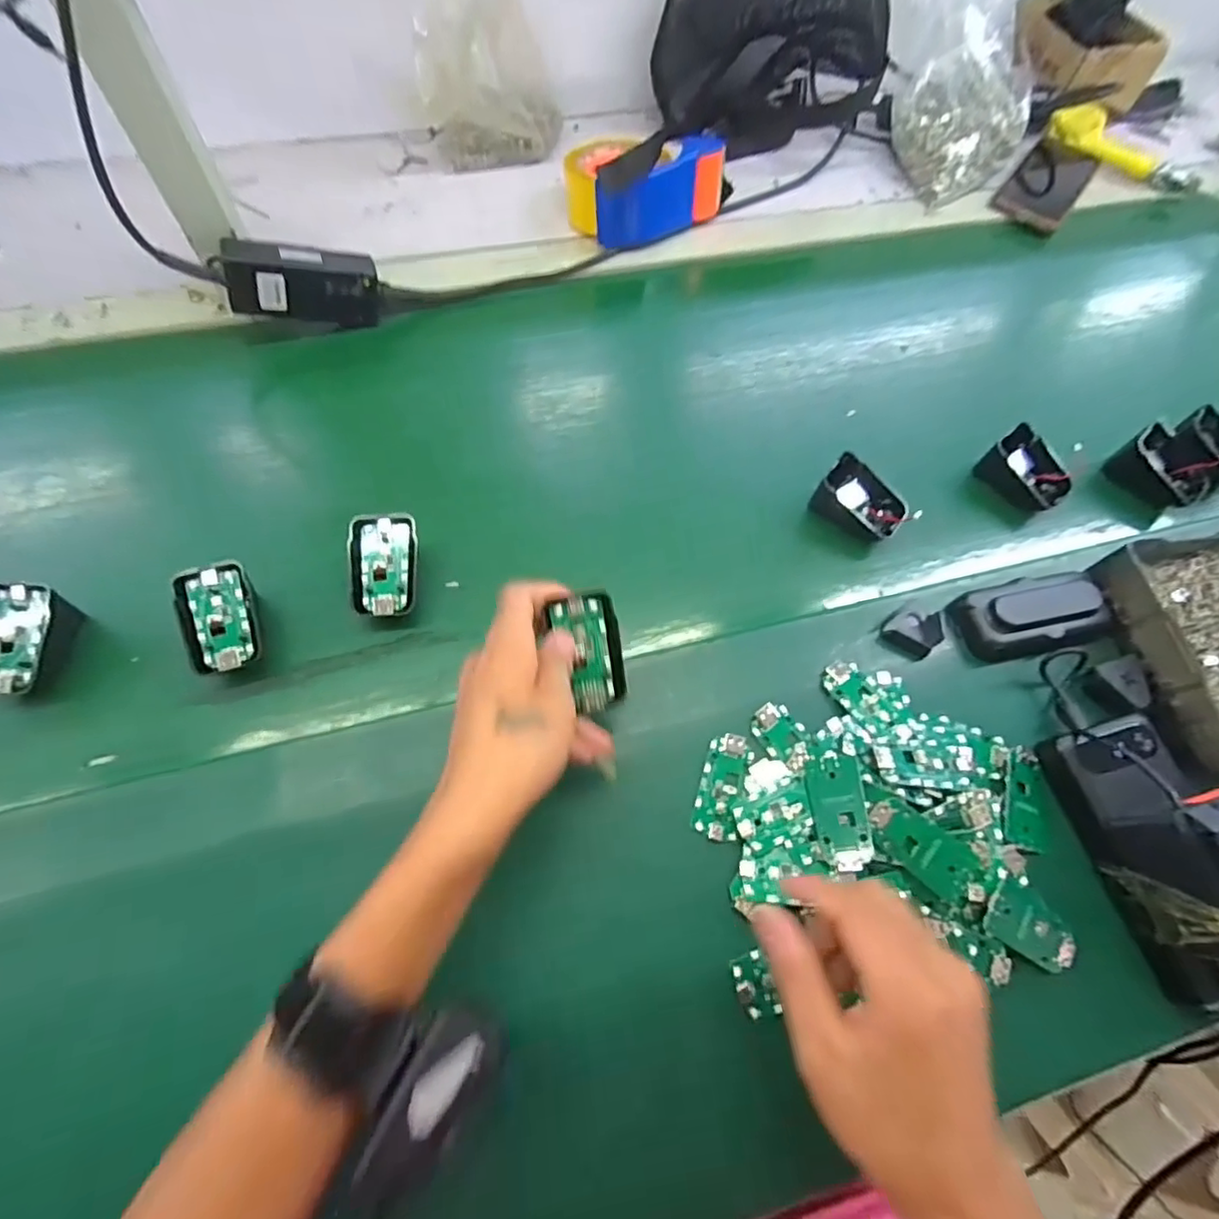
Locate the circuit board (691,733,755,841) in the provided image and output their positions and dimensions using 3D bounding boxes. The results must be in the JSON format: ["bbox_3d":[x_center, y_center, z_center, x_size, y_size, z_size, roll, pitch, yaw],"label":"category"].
[{"bbox_3d":[0.072,0.110,0.378,0.028,0.009,0.062,17,63,6],"label":"circuit board"}]

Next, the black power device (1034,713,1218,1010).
[{"bbox_3d":[0.336,0.134,0.345,0.073,0.079,0.152,-11,63,-8],"label":"black power device"}]

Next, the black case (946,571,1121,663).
[{"bbox_3d":[0.306,0.004,0.435,0.117,0.036,0.054,-11,63,-9],"label":"black case"}]

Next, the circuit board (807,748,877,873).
[{"bbox_3d":[0.137,0.119,0.361,0.031,0.009,0.067,-20,59,34],"label":"circuit board"}]

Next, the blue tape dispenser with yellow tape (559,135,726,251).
[{"bbox_3d":[0.030,-0.433,0.610,0.153,0.073,0.113,-32,68,-18],"label":"blue tape dispenser with yellow tape"}]

